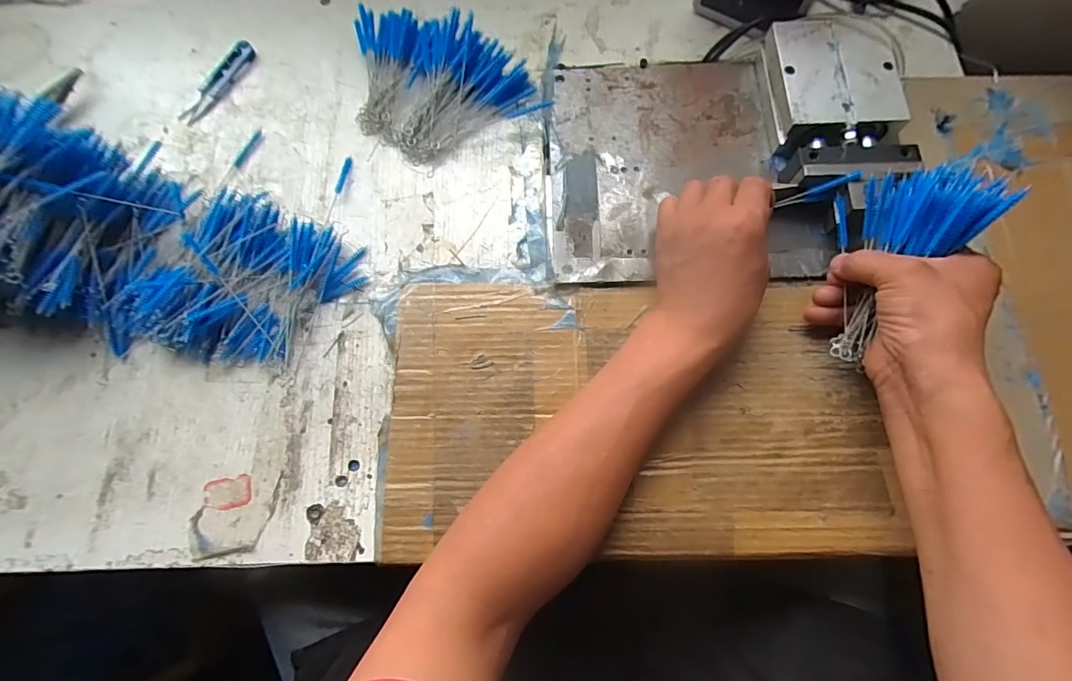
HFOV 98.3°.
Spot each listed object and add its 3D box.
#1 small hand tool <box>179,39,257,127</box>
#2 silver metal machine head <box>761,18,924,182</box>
[{"bbox_3d":[-0.320,-0.260,0.466,0.024,0.006,0.105,30,77,10],"label":"small hand tool"},{"bbox_3d":[0.259,-0.202,0.407,0.104,0.045,0.160,-3,73,1],"label":"silver metal machine head"}]

